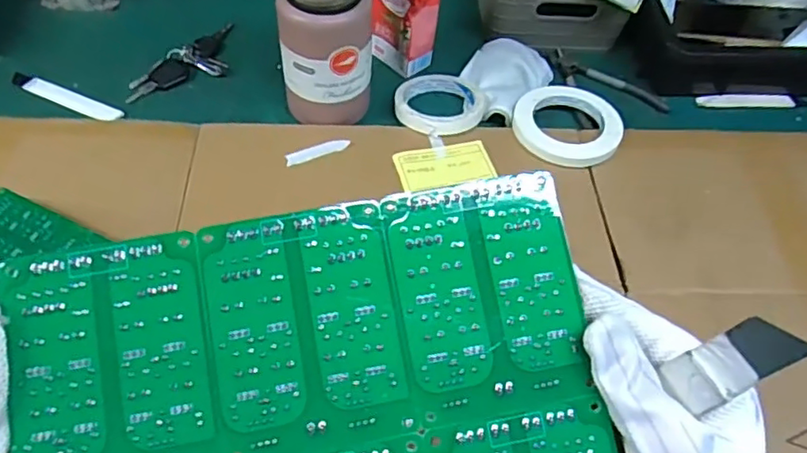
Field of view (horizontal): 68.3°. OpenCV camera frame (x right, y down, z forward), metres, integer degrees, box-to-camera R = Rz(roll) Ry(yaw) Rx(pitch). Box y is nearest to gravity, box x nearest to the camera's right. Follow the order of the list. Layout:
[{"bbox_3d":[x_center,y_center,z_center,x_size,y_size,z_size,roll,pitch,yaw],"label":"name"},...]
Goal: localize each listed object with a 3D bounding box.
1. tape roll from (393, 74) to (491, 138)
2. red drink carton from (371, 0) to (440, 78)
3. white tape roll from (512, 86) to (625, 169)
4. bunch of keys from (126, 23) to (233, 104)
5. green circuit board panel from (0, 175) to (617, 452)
[{"bbox_3d":[0.041,-0.136,0.651,0.097,0.015,0.099,2,53,-3],"label":"tape roll"},{"bbox_3d":[0.003,-0.241,0.657,0.054,0.130,0.067,-27,60,-22],"label":"red drink carton"},{"bbox_3d":[0.175,-0.109,0.641,0.112,0.020,0.109,2,53,-3],"label":"white tape roll"},{"bbox_3d":[-0.237,-0.184,0.674,0.059,0.014,0.154,33,58,19],"label":"bunch of keys"},{"bbox_3d":[-0.027,0.080,0.214,0.202,0.004,0.172,-9,80,-6],"label":"green circuit board panel"}]

